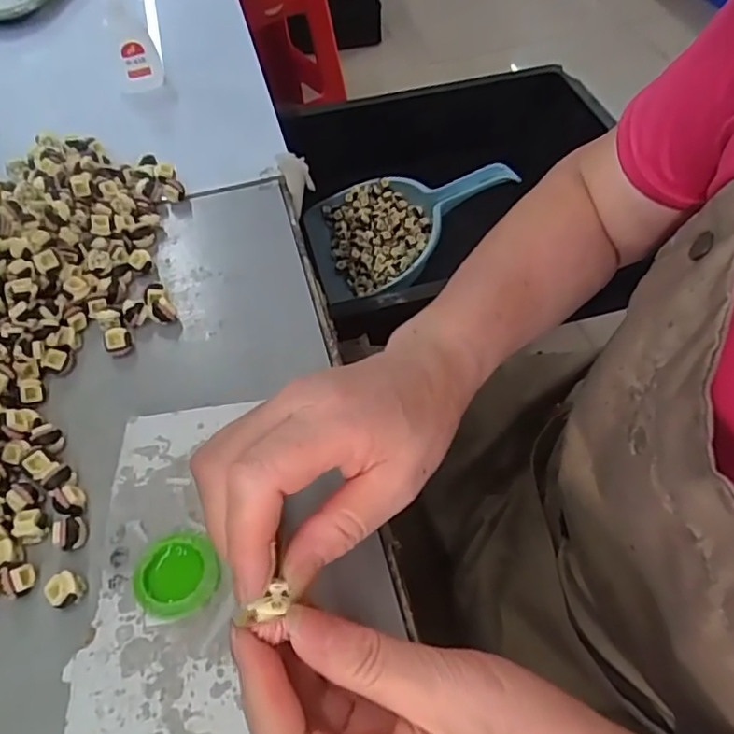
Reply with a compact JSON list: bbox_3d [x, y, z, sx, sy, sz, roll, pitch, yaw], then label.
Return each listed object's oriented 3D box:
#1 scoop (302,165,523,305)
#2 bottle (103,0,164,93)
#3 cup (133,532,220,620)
[{"bbox_3d":[0.065,-0.211,0.855,0.295,0.068,0.206,-17,56,-10],"label":"scoop"},{"bbox_3d":[-0.202,-0.278,0.521,0.037,0.083,0.024,-5,55,-2],"label":"bottle"},{"bbox_3d":[-0.089,0.097,0.283,0.038,0.009,0.036,-1,55,1],"label":"cup"}]

